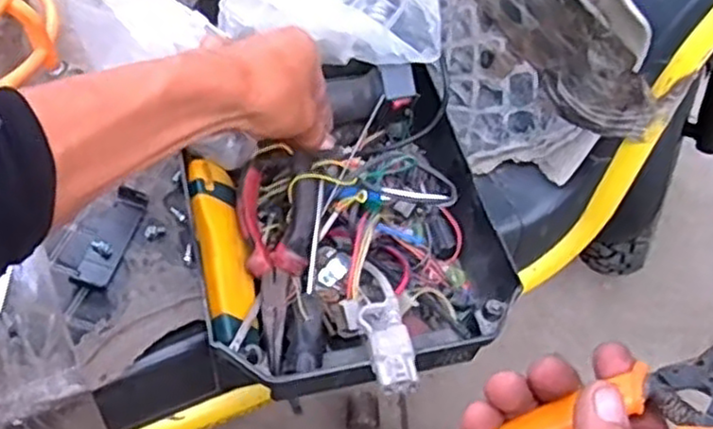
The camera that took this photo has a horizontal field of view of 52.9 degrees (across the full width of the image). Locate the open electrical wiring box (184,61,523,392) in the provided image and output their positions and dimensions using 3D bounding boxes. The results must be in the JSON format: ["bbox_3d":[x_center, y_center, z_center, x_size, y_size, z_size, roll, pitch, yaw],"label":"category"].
[{"bbox_3d":[-0.009,0.015,0.525,0.207,0.091,0.237,-13,57,-14],"label":"open electrical wiring box"}]

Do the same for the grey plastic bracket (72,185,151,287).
[{"bbox_3d":[-0.187,0.017,0.554,0.027,0.009,0.090,14,54,4],"label":"grey plastic bracket"}]

